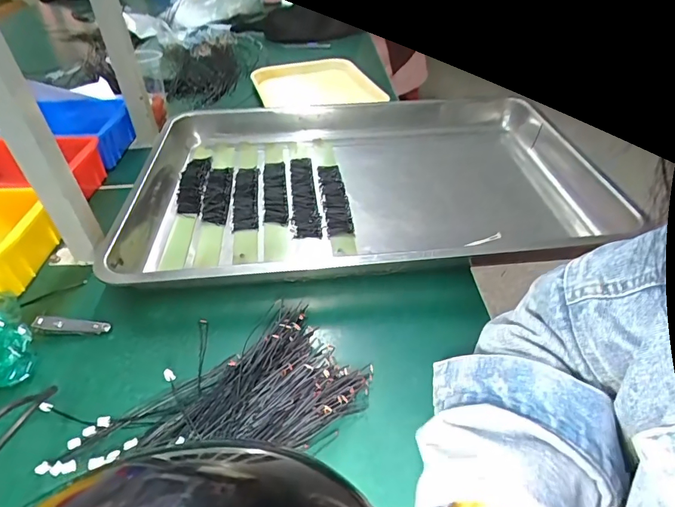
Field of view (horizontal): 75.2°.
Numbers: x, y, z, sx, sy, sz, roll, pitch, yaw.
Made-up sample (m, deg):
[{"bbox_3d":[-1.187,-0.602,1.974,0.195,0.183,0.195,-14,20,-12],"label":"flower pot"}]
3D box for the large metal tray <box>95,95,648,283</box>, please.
[{"bbox_3d":[0.028,-0.104,0.602,0.594,0.056,0.386,-3,41,-2],"label":"large metal tray"}]

